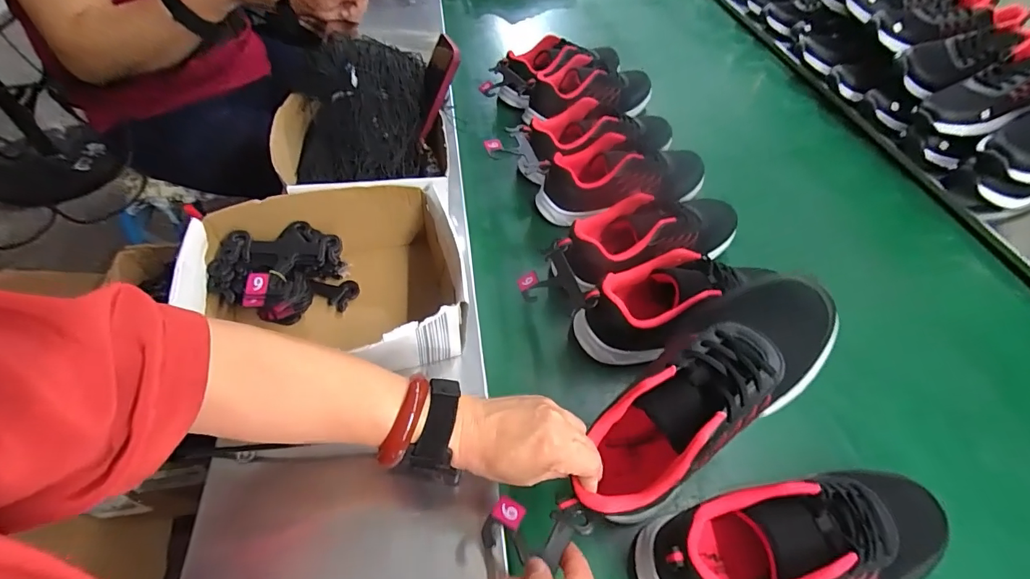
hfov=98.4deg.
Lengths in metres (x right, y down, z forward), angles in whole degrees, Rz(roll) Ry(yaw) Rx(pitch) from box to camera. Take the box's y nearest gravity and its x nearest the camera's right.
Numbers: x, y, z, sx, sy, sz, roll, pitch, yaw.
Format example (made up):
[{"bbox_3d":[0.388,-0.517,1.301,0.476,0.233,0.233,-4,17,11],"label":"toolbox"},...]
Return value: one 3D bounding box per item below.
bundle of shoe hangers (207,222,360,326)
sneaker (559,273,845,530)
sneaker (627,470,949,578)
[{"bbox_3d":[-0.243,-0.015,0.469,0.124,0.072,0.099,-28,58,-25],"label":"bundle of shoe hangers"},{"bbox_3d":[0.149,0.087,0.366,0.247,0.080,0.093,-44,62,0],"label":"sneaker"},{"bbox_3d":[0.231,0.208,0.361,0.262,0.089,0.088,-6,51,-9],"label":"sneaker"}]

